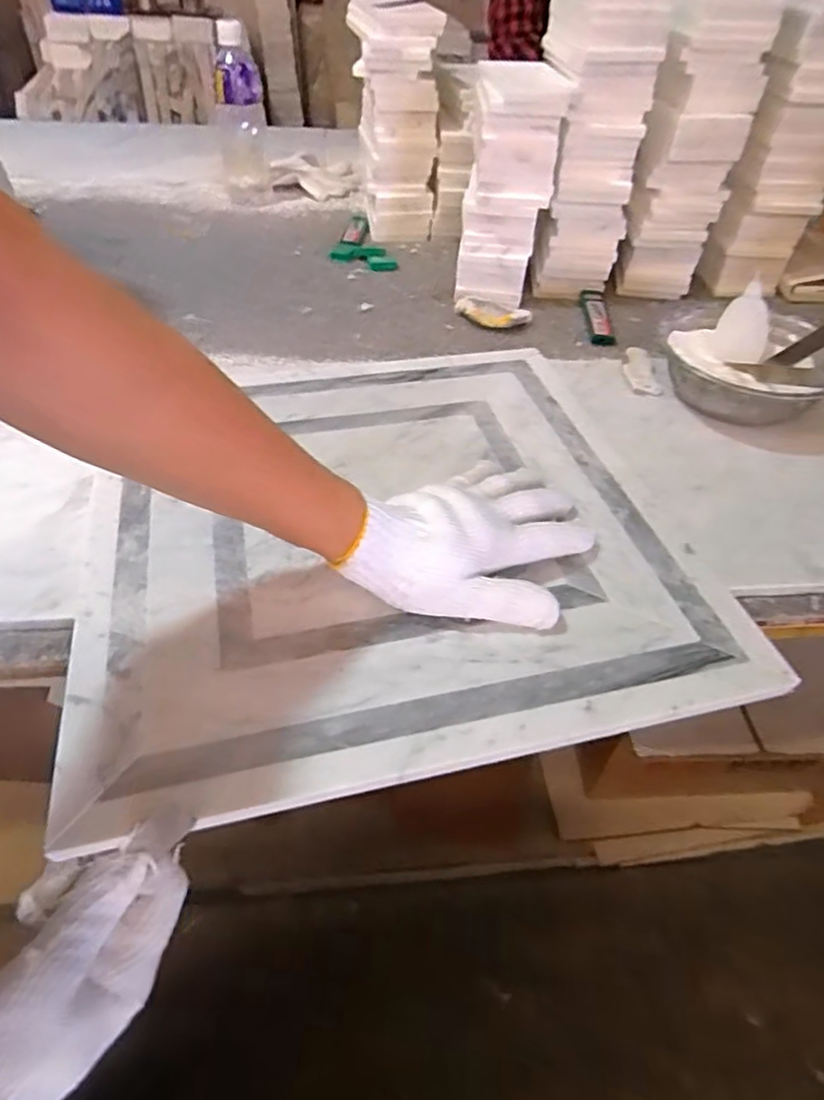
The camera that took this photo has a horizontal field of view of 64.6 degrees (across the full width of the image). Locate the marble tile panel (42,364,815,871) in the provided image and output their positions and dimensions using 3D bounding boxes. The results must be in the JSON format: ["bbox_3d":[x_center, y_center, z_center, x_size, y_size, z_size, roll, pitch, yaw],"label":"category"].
[{"bbox_3d":[-0.021,-0.020,0.458,0.391,0.012,0.377,-11,46,-12],"label":"marble tile panel"}]

